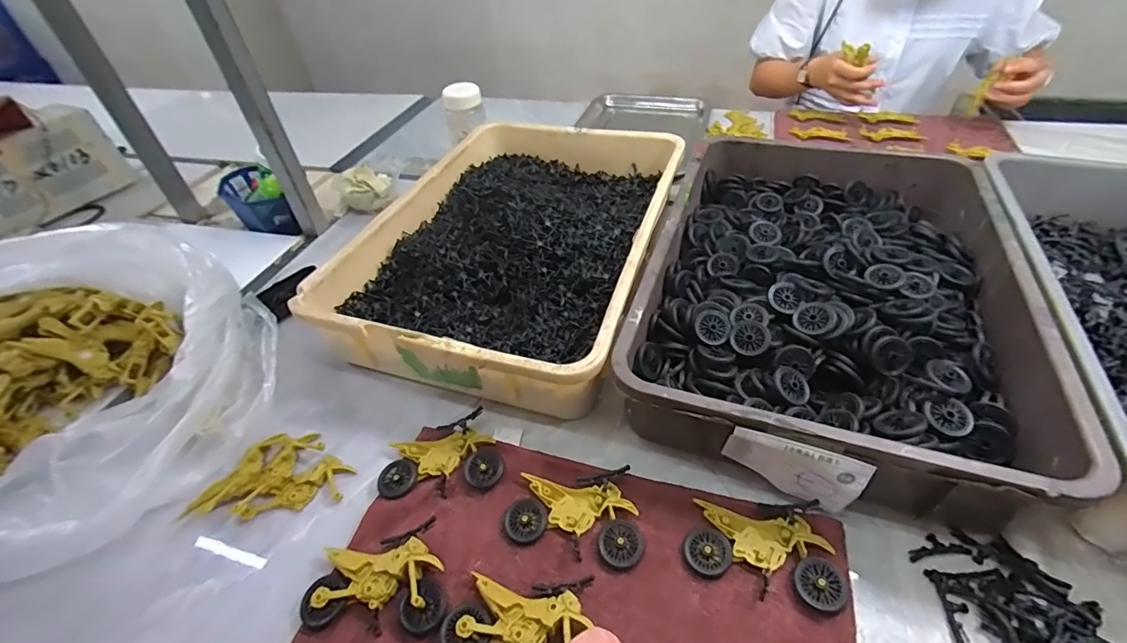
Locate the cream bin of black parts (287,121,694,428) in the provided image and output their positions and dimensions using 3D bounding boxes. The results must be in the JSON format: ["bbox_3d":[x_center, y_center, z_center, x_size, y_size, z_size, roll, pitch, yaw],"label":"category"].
[{"bbox_3d":[-0.052,-0.120,0.669,0.348,0.090,0.512,10,46,16],"label":"cream bin of black parts"}]

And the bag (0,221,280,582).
[{"bbox_3d":[-0.563,0.062,0.522,0.477,0.126,0.406,7,45,13],"label":"bag"}]

